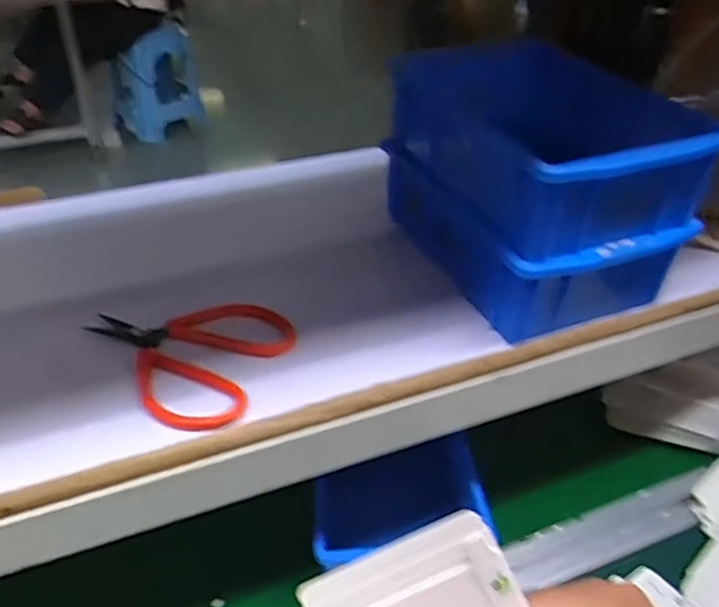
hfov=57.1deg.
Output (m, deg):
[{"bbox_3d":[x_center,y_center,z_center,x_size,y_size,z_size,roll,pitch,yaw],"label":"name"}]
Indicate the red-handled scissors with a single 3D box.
[{"bbox_3d":[-0.096,0.024,0.399,0.095,0.010,0.123,-29,46,-34],"label":"red-handled scissors"}]

